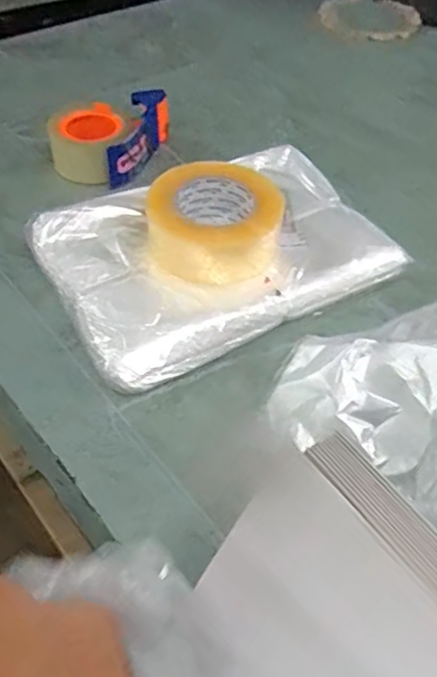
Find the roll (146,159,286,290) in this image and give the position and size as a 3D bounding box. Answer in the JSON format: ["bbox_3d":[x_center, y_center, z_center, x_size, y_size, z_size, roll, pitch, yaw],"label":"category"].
[{"bbox_3d":[-0.003,-0.111,0.589,0.129,0.067,0.131,2,50,-2],"label":"roll"}]

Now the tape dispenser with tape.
[{"bbox_3d":[-0.142,-0.256,0.741,0.122,0.067,0.157,18,51,12],"label":"tape dispenser with tape"}]

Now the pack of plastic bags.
[{"bbox_3d":[0.001,-0.092,0.611,0.338,0.043,0.221,-23,55,-23],"label":"pack of plastic bags"}]

